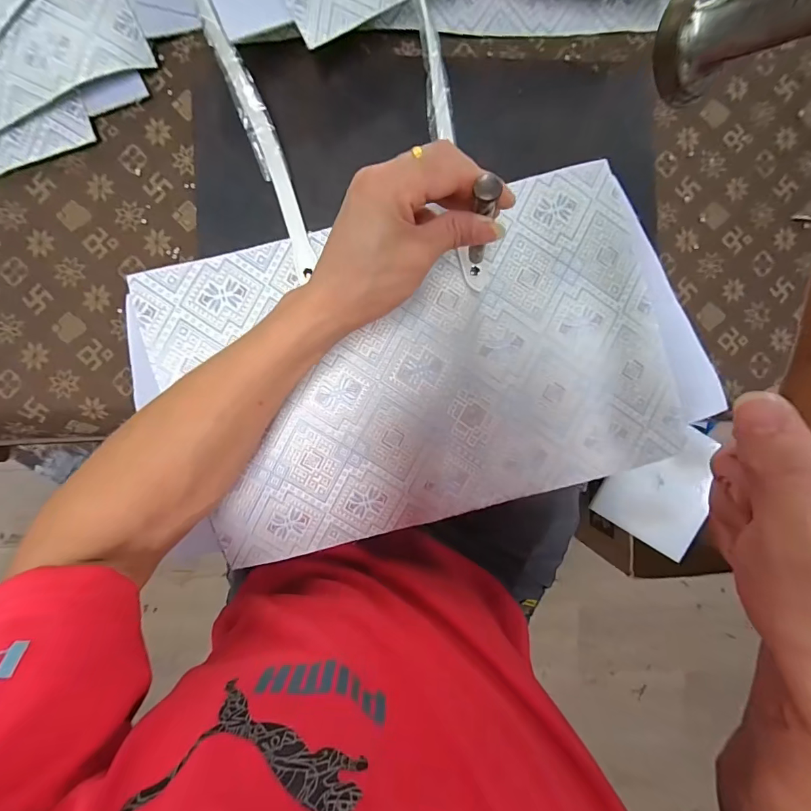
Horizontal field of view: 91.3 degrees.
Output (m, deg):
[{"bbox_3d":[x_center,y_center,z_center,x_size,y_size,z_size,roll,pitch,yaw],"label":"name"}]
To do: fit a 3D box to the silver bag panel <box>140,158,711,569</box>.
[{"bbox_3d":[0.020,-0.027,0.341,0.455,0.025,0.267,-15,97,-1],"label":"silver bag panel"}]

